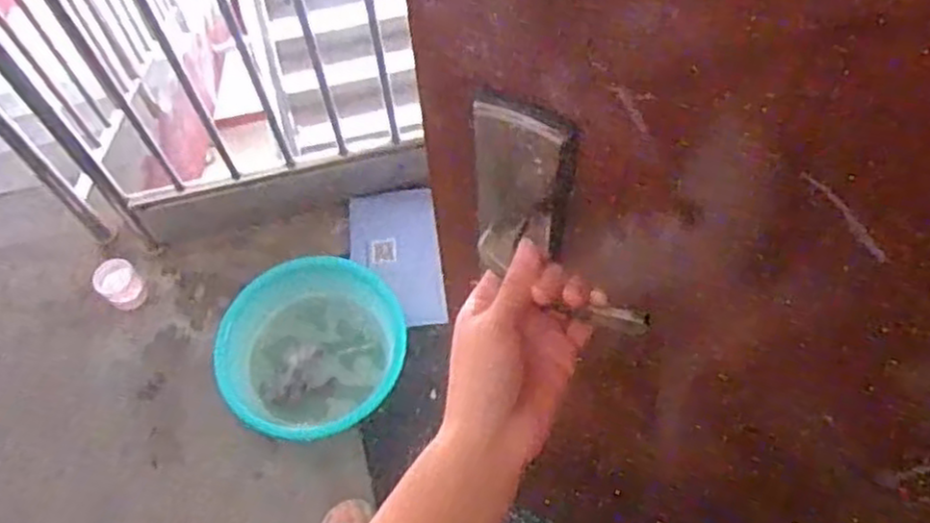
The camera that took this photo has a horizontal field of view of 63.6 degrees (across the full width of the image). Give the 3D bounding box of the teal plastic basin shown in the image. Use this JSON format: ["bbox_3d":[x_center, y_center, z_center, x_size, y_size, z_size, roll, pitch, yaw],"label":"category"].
[{"bbox_3d":[-0.312,0.182,1.561,0.390,0.135,0.343,-41,68,-17],"label":"teal plastic basin"}]

